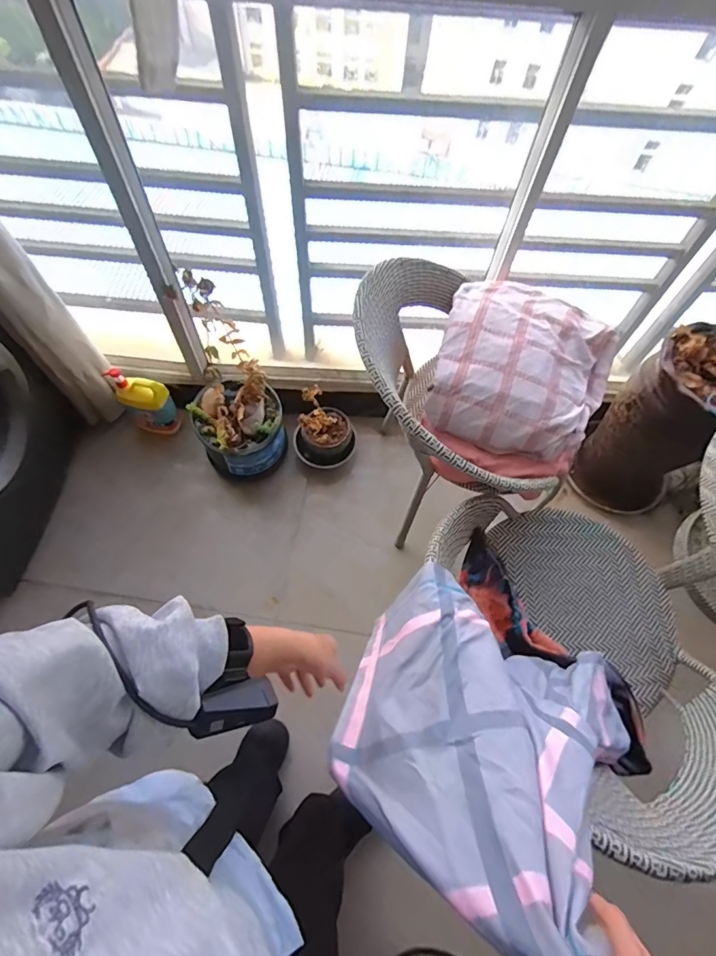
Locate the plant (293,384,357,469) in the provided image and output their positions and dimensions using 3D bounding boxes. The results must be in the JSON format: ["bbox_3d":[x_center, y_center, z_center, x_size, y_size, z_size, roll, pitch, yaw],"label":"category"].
[{"bbox_3d":[-0.101,-0.154,1.356,0.187,0.250,0.151,-5,64,-5],"label":"plant"}]

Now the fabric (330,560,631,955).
[{"bbox_3d":[0.186,0.309,0.551,0.380,0.320,0.315,23,65,9],"label":"fabric"}]

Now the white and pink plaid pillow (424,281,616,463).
[{"bbox_3d":[0.339,-0.234,0.929,0.330,0.097,0.365,17,64,6],"label":"white and pink plaid pillow"}]

